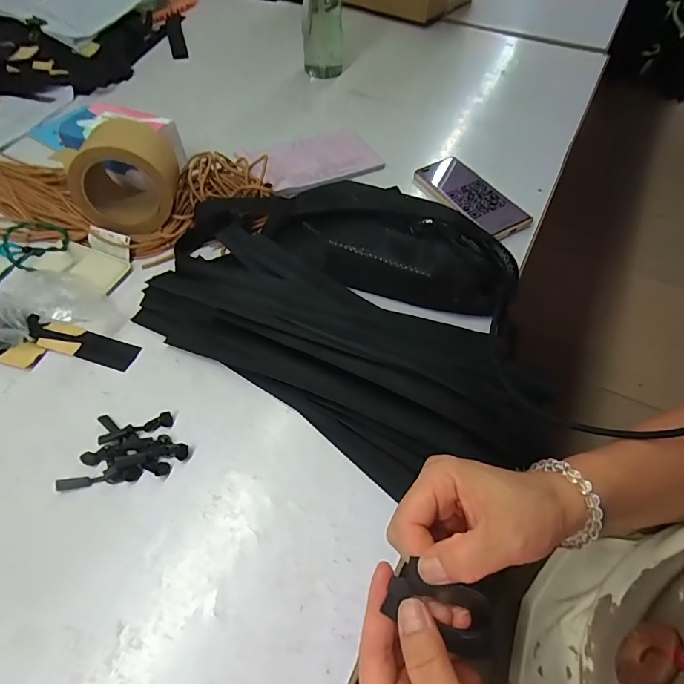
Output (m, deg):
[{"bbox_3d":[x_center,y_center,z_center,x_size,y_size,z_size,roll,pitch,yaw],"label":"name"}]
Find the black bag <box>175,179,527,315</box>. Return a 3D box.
[{"bbox_3d":[0.009,-0.138,0.470,0.389,0.074,0.128,15,56,8],"label":"black bag"}]

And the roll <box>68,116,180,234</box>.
[{"bbox_3d":[-0.248,-0.191,0.485,0.104,0.108,0.087,-4,56,-5],"label":"roll"}]

